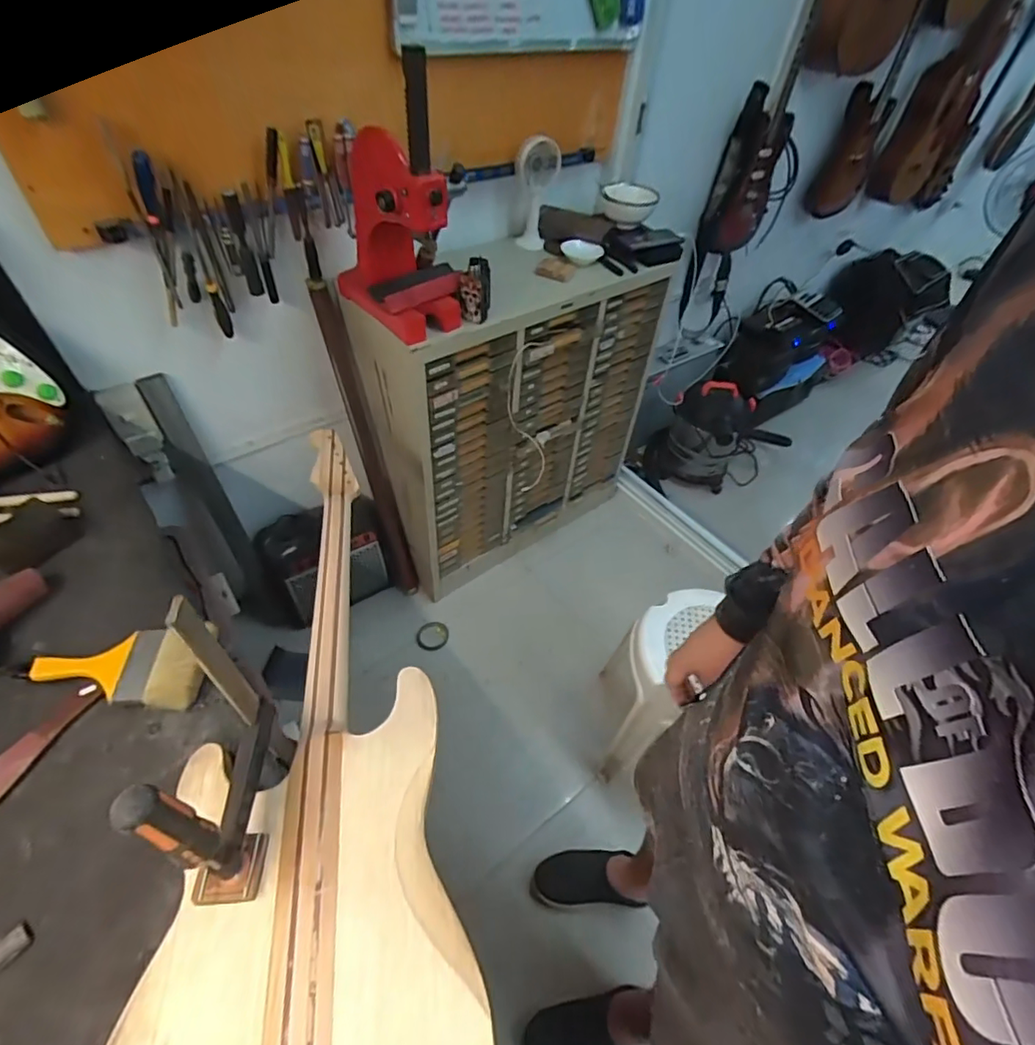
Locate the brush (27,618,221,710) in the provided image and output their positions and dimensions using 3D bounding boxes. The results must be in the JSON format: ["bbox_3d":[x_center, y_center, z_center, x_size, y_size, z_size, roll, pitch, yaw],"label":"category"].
[{"bbox_3d":[-0.494,0.180,0.671,0.199,0.031,0.100,3,48,-2],"label":"brush"}]

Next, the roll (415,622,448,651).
[{"bbox_3d":[-0.257,0.341,1.597,0.089,0.014,0.103,34,54,23],"label":"roll"}]

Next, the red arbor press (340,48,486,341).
[{"bbox_3d":[-0.192,-0.567,0.943,0.211,0.391,0.286,-23,54,-23],"label":"red arbor press"}]

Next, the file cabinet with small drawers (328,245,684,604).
[{"bbox_3d":[-0.005,-0.295,1.524,0.776,0.838,0.264,-29,57,-27],"label":"file cabinet with small drawers"}]

